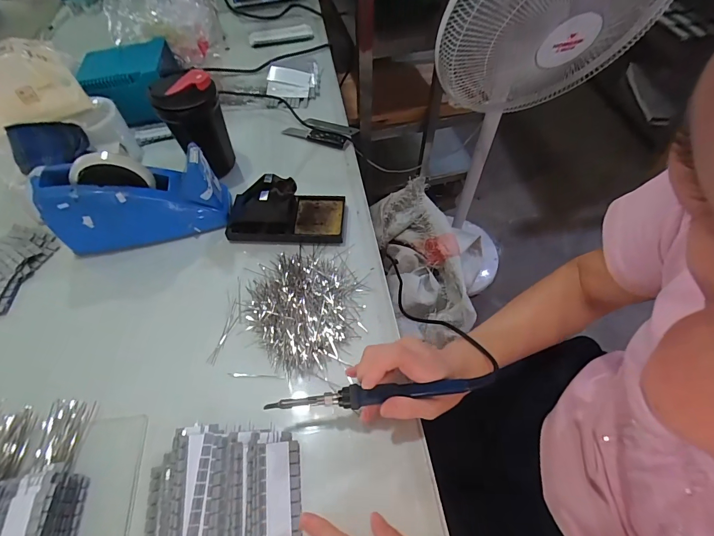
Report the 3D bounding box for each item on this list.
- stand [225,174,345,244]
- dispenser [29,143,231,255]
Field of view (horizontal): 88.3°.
[{"bbox_3d":[-0.102,-0.083,0.492,0.158,0.069,0.074,0,56,1],"label":"stand"},{"bbox_3d":[-0.286,-0.091,0.480,0.206,0.116,0.069,-14,57,-9],"label":"dispenser"}]

